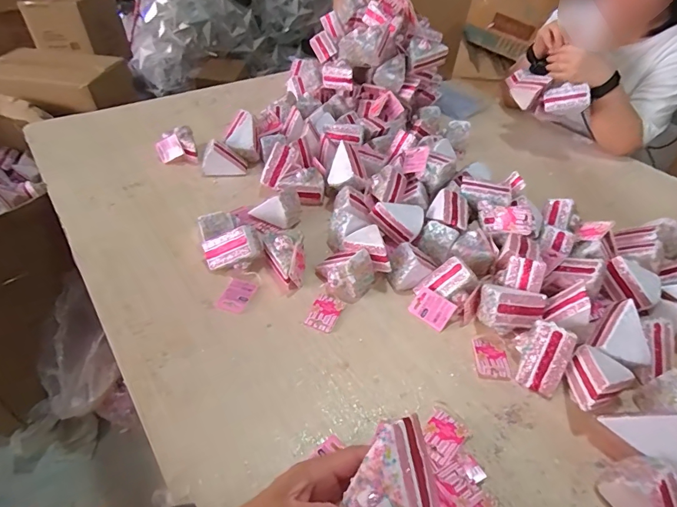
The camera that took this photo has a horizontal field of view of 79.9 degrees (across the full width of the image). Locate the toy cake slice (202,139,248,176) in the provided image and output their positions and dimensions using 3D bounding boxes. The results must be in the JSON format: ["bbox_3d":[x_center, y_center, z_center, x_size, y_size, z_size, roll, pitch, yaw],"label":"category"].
[{"bbox_3d":[-0.253,-0.195,0.889,0.094,0.073,0.026,29,9,-19],"label":"toy cake slice"}]

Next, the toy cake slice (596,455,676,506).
[{"bbox_3d":[0.336,0.268,0.428,0.068,0.070,0.094,-13,46,-17],"label":"toy cake slice"}]

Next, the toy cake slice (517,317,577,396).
[{"bbox_3d":[0.280,0.142,0.556,0.063,0.064,0.072,23,47,19],"label":"toy cake slice"}]

